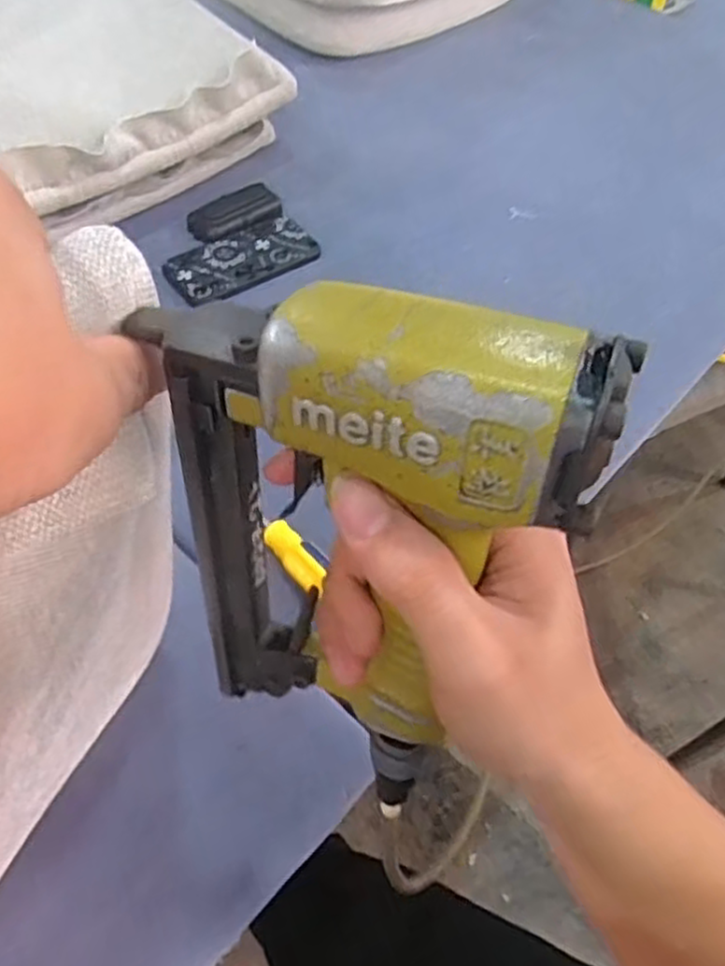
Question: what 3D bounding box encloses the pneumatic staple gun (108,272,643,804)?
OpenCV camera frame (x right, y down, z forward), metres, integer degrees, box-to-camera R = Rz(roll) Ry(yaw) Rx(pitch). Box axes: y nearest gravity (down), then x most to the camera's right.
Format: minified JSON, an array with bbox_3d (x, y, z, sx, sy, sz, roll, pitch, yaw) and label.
[{"bbox_3d":[-0.007,0.019,0.247,0.124,0.196,0.065,26,58,13],"label":"pneumatic staple gun"}]

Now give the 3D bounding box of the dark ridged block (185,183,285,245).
[{"bbox_3d":[-0.142,-0.310,0.833,0.109,0.018,0.049,-29,62,-22],"label":"dark ridged block"}]

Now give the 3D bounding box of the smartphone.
[{"bbox_3d":[-0.132,-0.249,0.811,0.169,0.008,0.088,-30,63,-22],"label":"smartphone"}]

